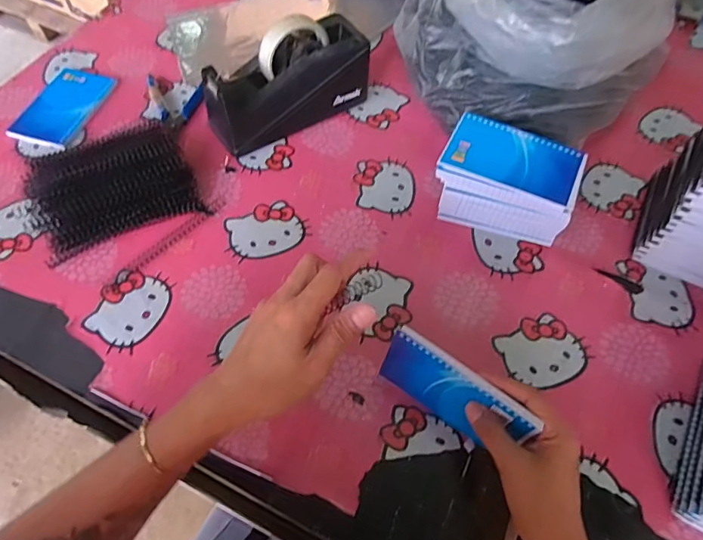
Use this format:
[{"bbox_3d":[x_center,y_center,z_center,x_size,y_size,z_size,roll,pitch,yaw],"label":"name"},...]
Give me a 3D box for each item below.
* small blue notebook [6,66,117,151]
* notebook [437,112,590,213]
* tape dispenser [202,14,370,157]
[{"bbox_3d":[-0.371,-0.211,0.616,0.086,0.013,0.131,14,60,6],"label":"small blue notebook"},{"bbox_3d":[0.167,-0.115,0.492,0.136,0.012,0.081,21,61,10],"label":"notebook"},{"bbox_3d":[-0.077,-0.227,0.578,0.201,0.108,0.072,-29,65,-18],"label":"tape dispenser"}]

